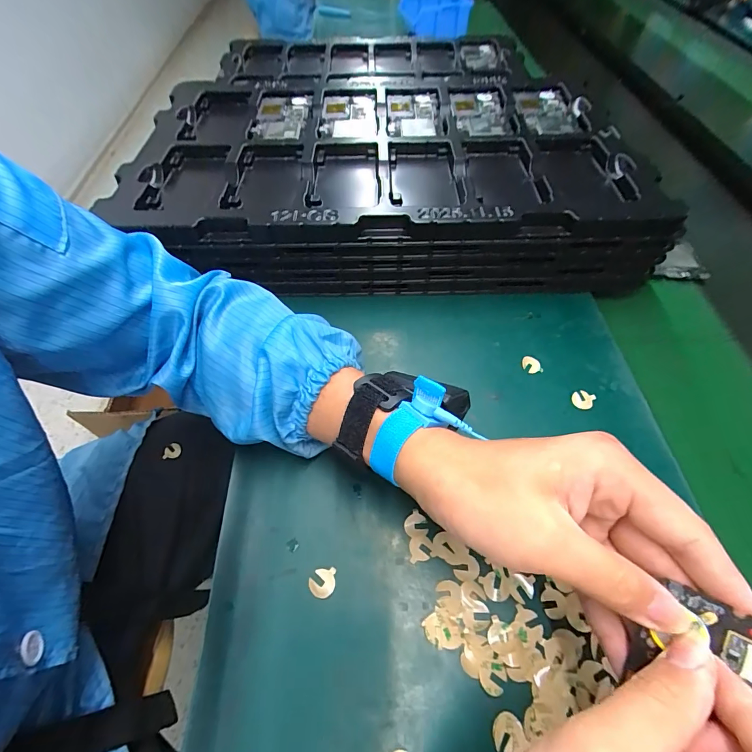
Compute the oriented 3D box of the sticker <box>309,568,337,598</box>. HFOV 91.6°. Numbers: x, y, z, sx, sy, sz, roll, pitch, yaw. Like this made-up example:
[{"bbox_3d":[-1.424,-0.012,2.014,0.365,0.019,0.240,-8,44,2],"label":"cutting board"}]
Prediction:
[{"bbox_3d":[-0.037,0.142,0.250,0.018,0.004,0.018,0,57,0],"label":"sticker"}]

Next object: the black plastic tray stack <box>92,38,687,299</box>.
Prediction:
[{"bbox_3d":[0.012,-0.234,0.444,0.507,0.097,0.339,-5,57,-3],"label":"black plastic tray stack"}]

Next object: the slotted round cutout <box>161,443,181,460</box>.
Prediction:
[{"bbox_3d":[-0.241,0.089,0.433,0.018,0.004,0.018,3,74,-11],"label":"slotted round cutout"}]

